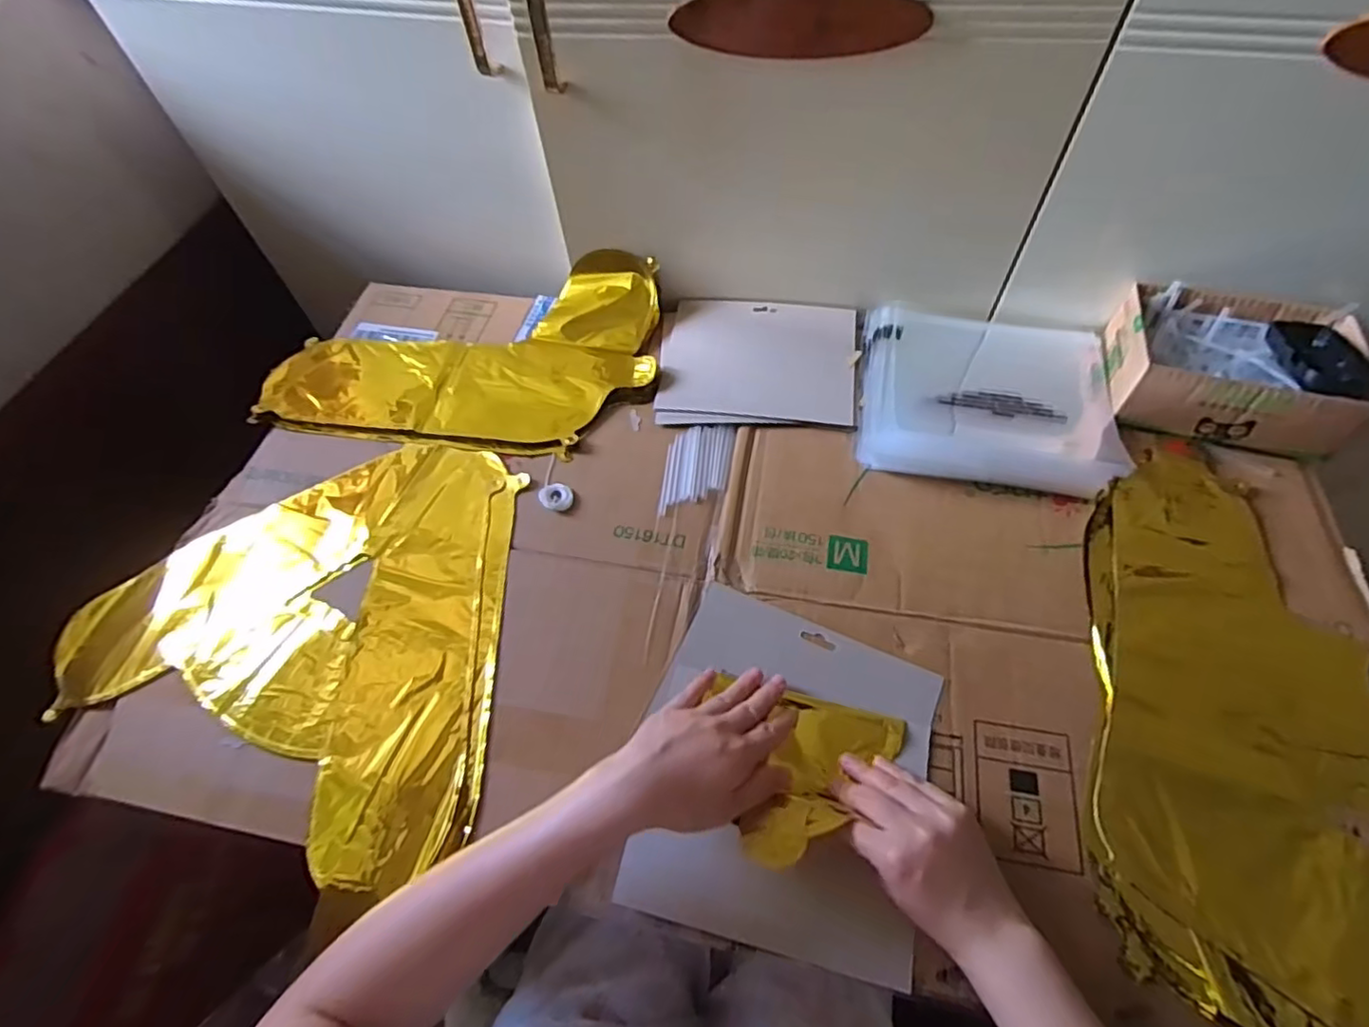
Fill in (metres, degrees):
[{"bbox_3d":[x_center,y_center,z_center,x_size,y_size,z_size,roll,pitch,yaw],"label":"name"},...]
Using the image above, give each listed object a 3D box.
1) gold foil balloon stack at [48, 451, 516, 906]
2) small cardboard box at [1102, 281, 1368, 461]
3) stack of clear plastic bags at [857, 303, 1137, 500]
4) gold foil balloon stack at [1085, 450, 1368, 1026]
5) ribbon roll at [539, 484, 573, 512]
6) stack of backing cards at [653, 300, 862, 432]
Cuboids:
[{"bbox_3d":[-0.334,0.097,0.533,0.367,0.015,0.351,-1,59,2],"label":"gold foil balloon stack"},{"bbox_3d":[0.494,-0.142,0.583,0.180,0.064,0.135,14,61,11],"label":"small cardboard box"},{"bbox_3d":[0.293,-0.117,0.633,0.234,0.040,0.216,13,55,7],"label":"stack of clear plastic bags"},{"bbox_3d":[0.404,0.148,0.467,0.221,0.012,0.434,7,60,7],"label":"gold foil balloon stack"},{"bbox_3d":[-0.117,-0.016,0.590,0.029,0.009,0.029,-1,59,2],"label":"ribbon roll"},{"bbox_3d":[0.075,-0.159,0.663,0.194,0.008,0.164,3,60,4],"label":"stack of backing cards"}]

